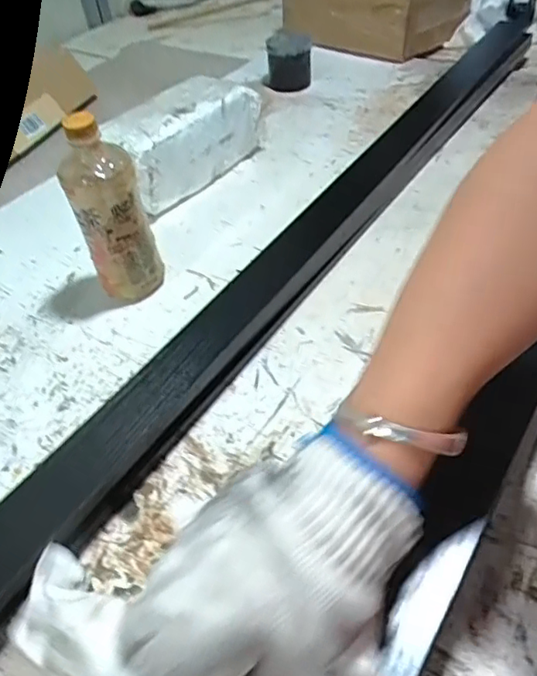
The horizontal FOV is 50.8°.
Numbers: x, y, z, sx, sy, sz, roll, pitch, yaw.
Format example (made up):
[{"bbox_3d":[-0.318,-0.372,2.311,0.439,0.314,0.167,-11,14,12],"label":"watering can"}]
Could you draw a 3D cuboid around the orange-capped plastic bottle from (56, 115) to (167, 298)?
[{"bbox_3d":[-0.162,-0.126,0.591,0.070,0.195,0.057,-20,46,-12],"label":"orange-capped plastic bottle"}]

